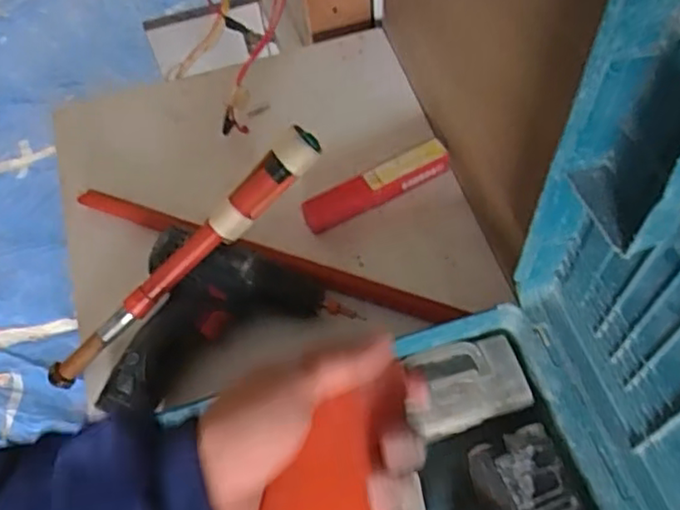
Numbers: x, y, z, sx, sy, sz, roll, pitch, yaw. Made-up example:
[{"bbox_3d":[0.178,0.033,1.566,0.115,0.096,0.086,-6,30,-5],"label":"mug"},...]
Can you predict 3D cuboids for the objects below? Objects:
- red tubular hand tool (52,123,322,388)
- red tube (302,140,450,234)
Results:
[{"bbox_3d":[-0.141,0.003,0.591,0.313,0.030,0.032,-43,64,3],"label":"red tubular hand tool"},{"bbox_3d":[0.037,-0.072,0.672,0.158,0.031,0.029,-25,61,-10],"label":"red tube"}]

